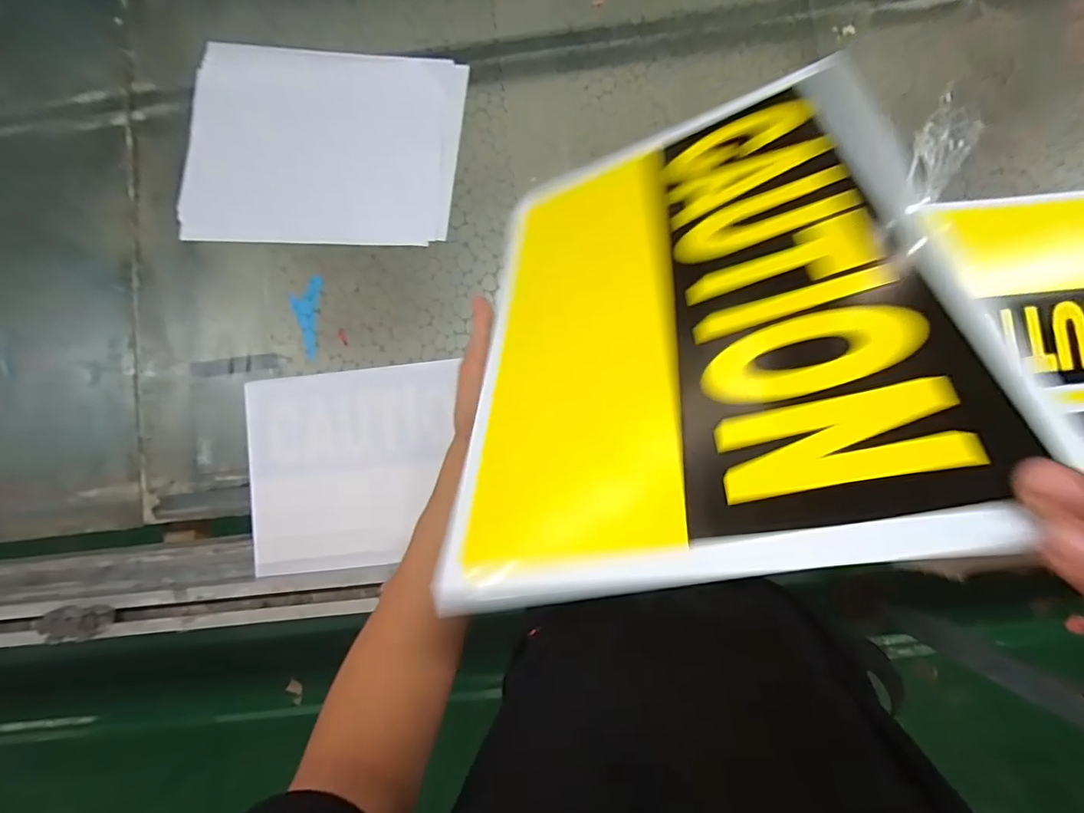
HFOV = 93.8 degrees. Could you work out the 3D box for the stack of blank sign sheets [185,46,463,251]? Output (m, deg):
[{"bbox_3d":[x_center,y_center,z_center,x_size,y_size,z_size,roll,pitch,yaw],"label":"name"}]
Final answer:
[{"bbox_3d":[-0.309,-0.358,0.704,0.383,0.007,0.271,7,87,4],"label":"stack of blank sign sheets"}]

